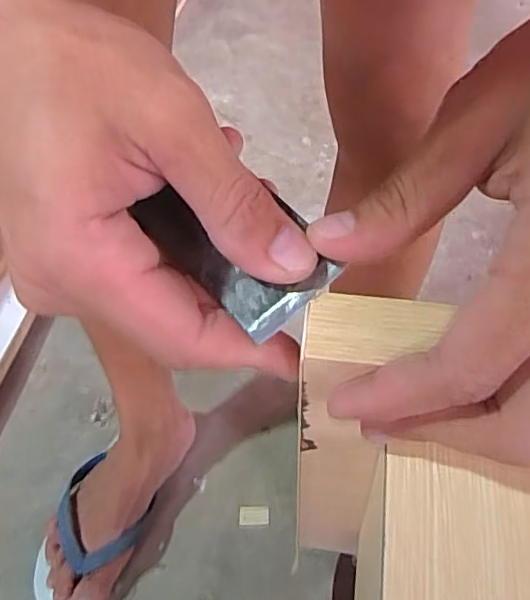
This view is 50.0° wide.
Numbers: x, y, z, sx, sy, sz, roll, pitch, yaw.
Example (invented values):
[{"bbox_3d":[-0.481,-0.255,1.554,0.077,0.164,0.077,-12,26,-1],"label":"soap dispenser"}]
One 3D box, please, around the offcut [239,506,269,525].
[{"bbox_3d":[-0.013,0.252,0.663,0.035,0.004,0.022,-1,40,1],"label":"offcut"}]

